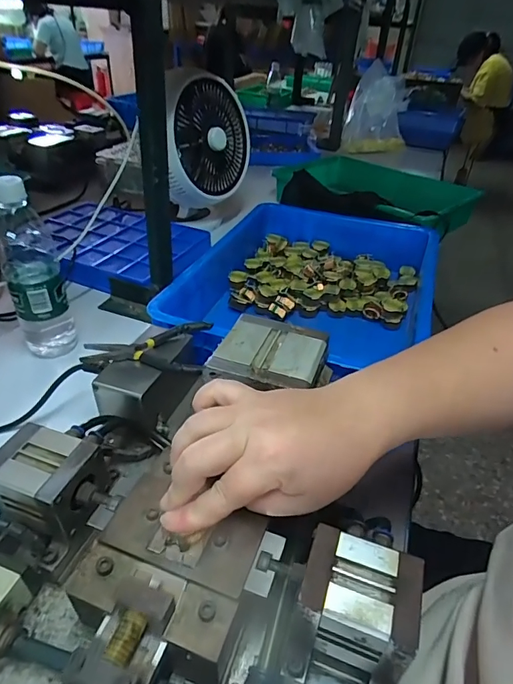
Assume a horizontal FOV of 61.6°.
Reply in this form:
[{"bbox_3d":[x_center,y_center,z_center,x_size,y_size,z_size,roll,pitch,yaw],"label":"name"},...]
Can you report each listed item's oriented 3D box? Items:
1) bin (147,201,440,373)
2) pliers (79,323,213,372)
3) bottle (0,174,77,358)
[{"bbox_3d":[0.087,-0.072,0.660,0.327,0.117,0.405,15,38,14],"label":"bin"},{"bbox_3d":[-0.106,0.001,0.432,0.117,0.013,0.075,8,37,4],"label":"pliers"},{"bbox_3d":[-0.275,-0.091,0.531,0.064,0.209,0.060,-16,41,-25],"label":"bottle"}]

